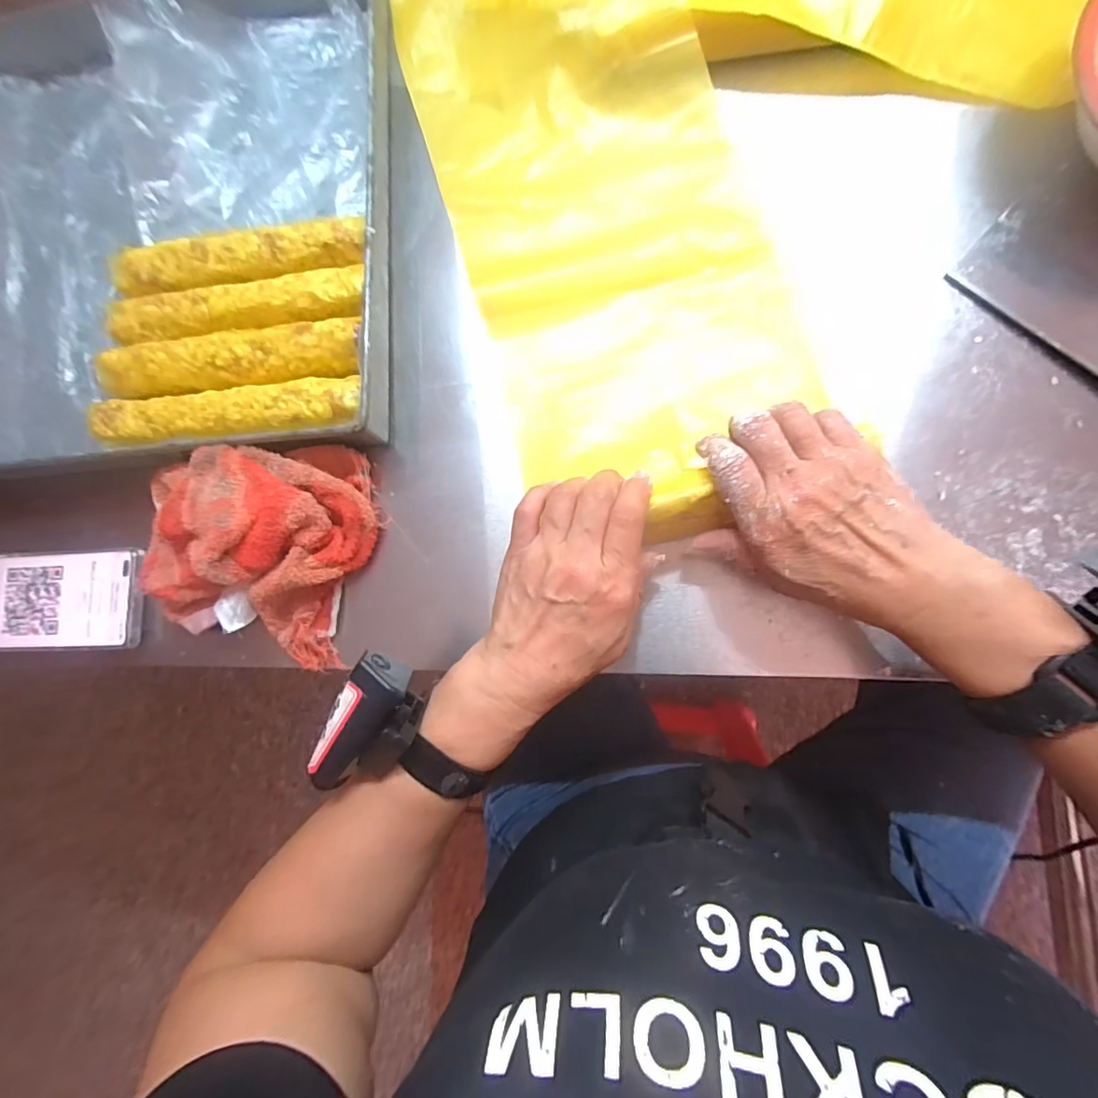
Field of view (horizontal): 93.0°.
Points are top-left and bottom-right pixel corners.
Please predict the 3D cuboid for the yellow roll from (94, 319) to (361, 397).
[{"bbox_3d":[-0.238,-0.138,0.393,0.212,0.032,0.036,-4,84,8],"label":"yellow roll"}]

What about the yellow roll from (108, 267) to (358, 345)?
[{"bbox_3d":[-0.234,-0.180,0.399,0.202,0.031,0.034,-4,84,8],"label":"yellow roll"}]

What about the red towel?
[{"bbox_3d":[-0.208,-0.008,0.362,0.154,0.055,0.154,16,87,9],"label":"red towel"}]

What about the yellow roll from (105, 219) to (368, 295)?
[{"bbox_3d":[-0.236,-0.222,0.404,0.205,0.030,0.032,-4,84,8],"label":"yellow roll"}]

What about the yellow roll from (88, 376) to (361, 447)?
[{"bbox_3d":[-0.236,-0.097,0.386,0.212,0.037,0.043,-4,84,8],"label":"yellow roll"}]

